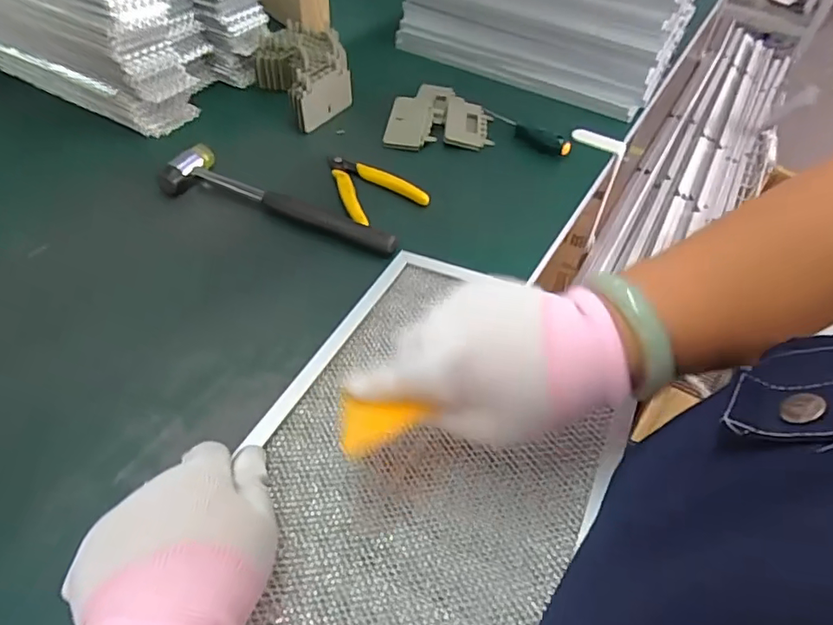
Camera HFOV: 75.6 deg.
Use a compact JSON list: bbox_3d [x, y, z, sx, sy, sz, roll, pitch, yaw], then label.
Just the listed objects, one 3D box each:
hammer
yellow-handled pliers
[{"bbox_3d":[-0.126,-0.109,0.512,0.236,0.024,0.062,15,50,8],"label":"hammer"},{"bbox_3d":[-0.052,-0.127,0.538,0.077,0.013,0.105,-28,57,-26],"label":"yellow-handled pliers"}]

